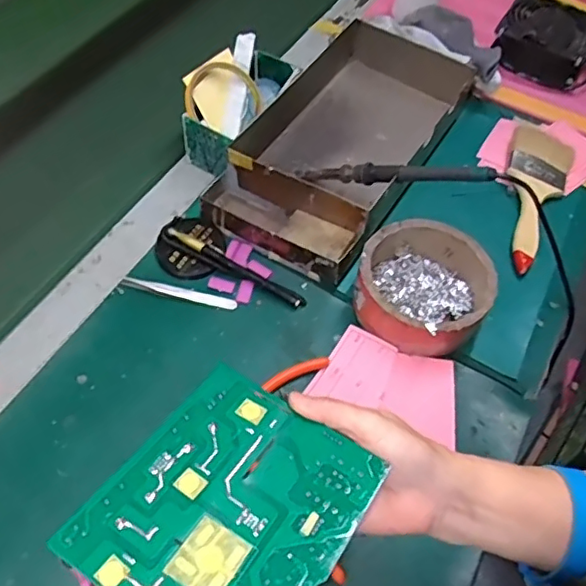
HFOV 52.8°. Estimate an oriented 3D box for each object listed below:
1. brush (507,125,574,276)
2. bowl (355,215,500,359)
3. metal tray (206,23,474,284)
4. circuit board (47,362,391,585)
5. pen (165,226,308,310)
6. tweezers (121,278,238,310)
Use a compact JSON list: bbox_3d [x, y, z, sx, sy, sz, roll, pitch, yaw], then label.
[{"bbox_3d":[0.267,-0.107,0.651,0.068,0.031,0.193,18,58,8],"label":"brush"},{"bbox_3d":[0.120,-0.002,0.552,0.118,0.055,0.119,2,57,-2],"label":"bowl"},{"bbox_3d":[0.054,-0.167,0.648,0.173,0.068,0.316,27,59,13],"label":"metal tray"},{"bbox_3d":[-0.031,0.105,0.294,0.114,0.004,0.128,27,48,20],"label":"circuit board"},{"bbox_3d":[-0.056,-0.027,0.577,0.150,0.018,0.012,26,59,13],"label":"pen"},{"bbox_3d":[-0.108,0.001,0.560,0.108,0.008,0.011,10,57,3],"label":"tweezers"}]

